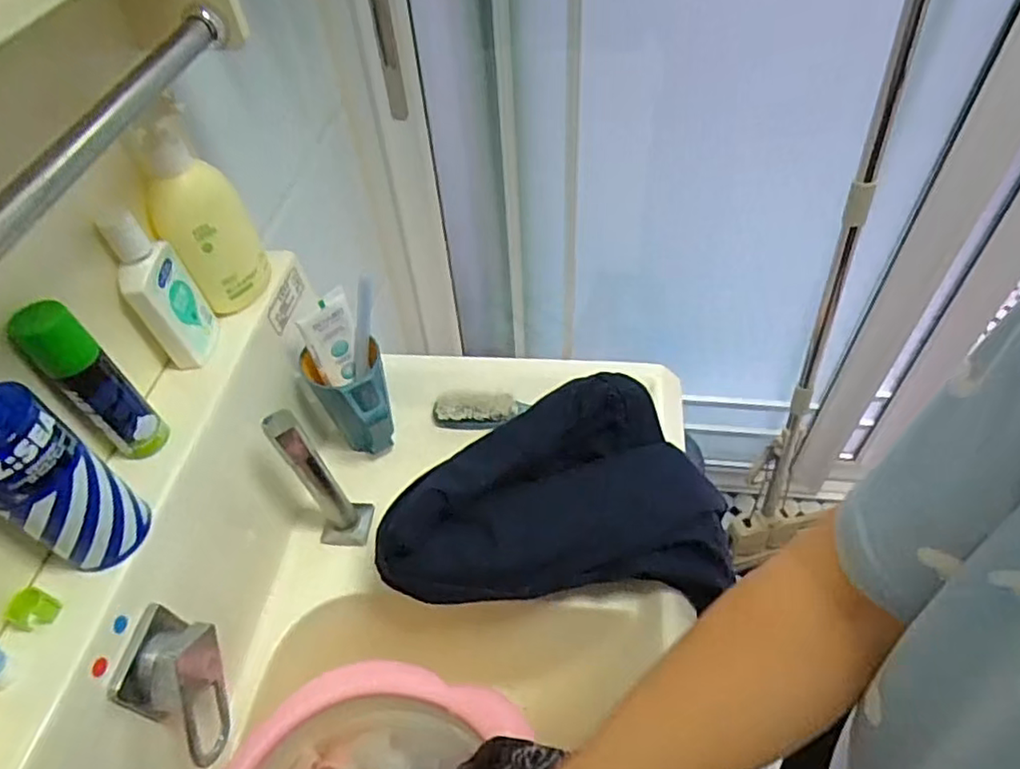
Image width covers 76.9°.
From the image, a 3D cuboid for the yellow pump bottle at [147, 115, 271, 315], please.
[{"bbox_3d":[-0.242,-0.128,0.511,0.067,0.143,0.035,-28,52,-20],"label":"yellow pump bottle"}]

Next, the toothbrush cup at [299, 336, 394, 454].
[{"bbox_3d":[-0.147,0.025,0.620,0.071,0.111,0.071,-2,48,2],"label":"toothbrush cup"}]

